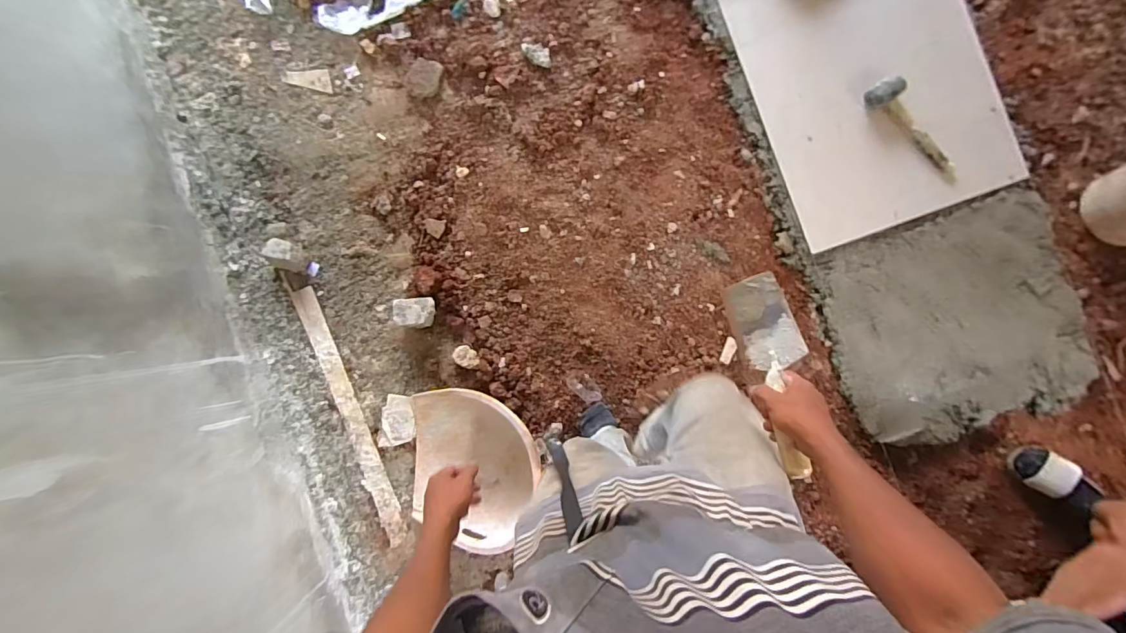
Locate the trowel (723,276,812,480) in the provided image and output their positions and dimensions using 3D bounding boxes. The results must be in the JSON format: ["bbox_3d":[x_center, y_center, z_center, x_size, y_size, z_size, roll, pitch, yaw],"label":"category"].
[{"bbox_3d":[0.305,0.080,0.689,0.087,0.062,0.289,-6,66,5],"label":"trowel"}]

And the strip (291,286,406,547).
[{"bbox_3d":[-0.635,0.290,1.436,0.063,0.014,0.796,-22,88,-11],"label":"strip"}]

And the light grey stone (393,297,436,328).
[{"bbox_3d":[-0.424,-0.011,1.383,0.108,0.069,0.085,-3,90,3],"label":"light grey stone"}]

